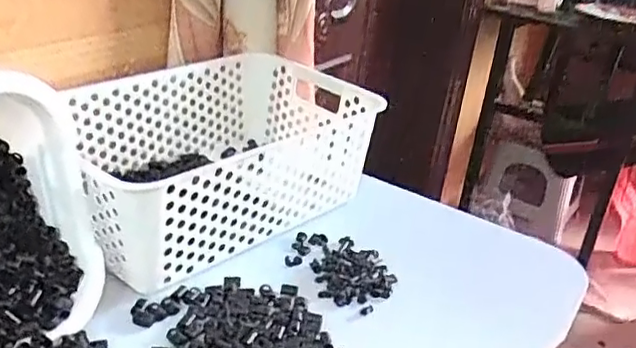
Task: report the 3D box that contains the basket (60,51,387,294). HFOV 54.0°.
[{"bbox_3d":[-0.105,-0.019,0.625,0.299,0.117,0.204,-19,36,-41],"label":"basket"}]

